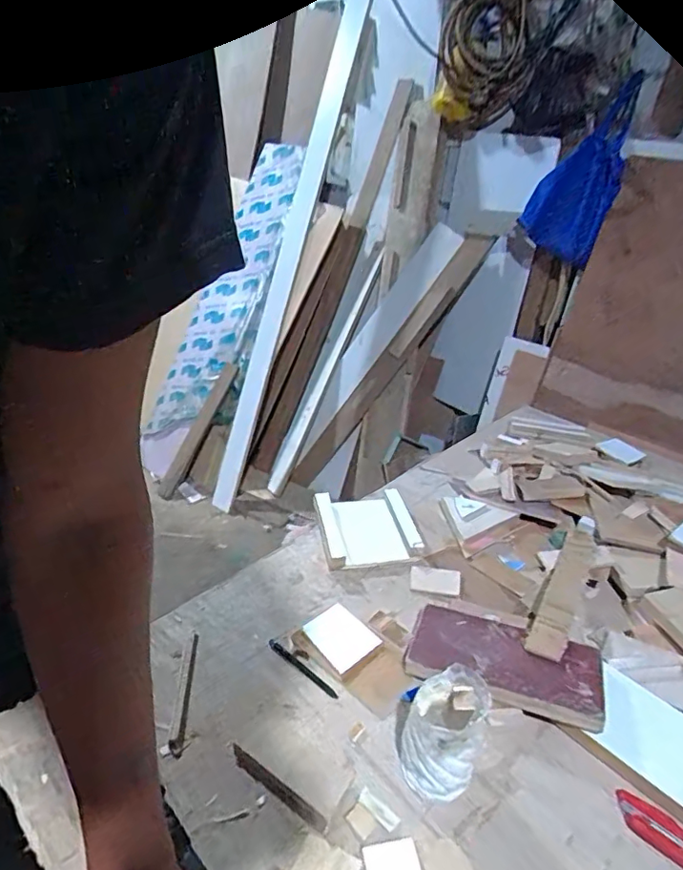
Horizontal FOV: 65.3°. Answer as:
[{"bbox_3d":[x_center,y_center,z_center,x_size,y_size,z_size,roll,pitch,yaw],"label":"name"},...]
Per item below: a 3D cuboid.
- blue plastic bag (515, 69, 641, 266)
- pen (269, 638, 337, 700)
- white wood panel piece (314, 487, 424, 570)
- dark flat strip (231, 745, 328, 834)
[{"bbox_3d":[0.641,-0.639,1.363,0.070,0.399,0.248,-1,59,-28],"label":"blue plastic bag"},{"bbox_3d":[-0.043,0.253,0.578,0.100,0.004,0.009,26,34,33],"label":"pen"},{"bbox_3d":[0.035,0.134,0.770,0.134,0.035,0.134,-2,29,-16],"label":"white wood panel piece"},{"bbox_3d":[-0.057,0.310,0.470,0.108,0.011,0.011,23,32,28],"label":"dark flat strip"}]

